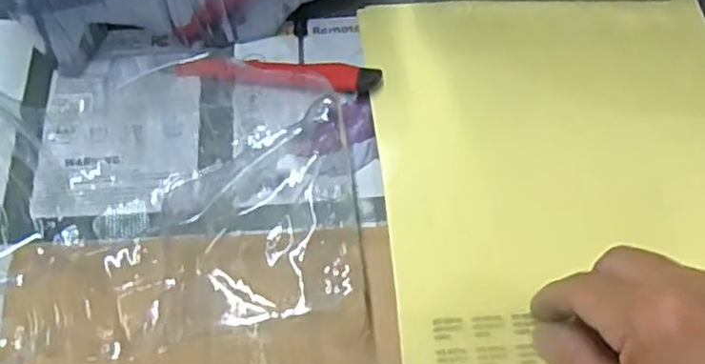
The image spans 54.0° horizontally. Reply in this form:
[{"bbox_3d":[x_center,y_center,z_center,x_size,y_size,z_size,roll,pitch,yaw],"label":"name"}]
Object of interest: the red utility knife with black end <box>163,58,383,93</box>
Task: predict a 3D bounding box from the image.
[{"bbox_3d":[-0.048,-0.065,0.410,0.127,0.010,0.021,7,63,4],"label":"red utility knife with black end"}]

